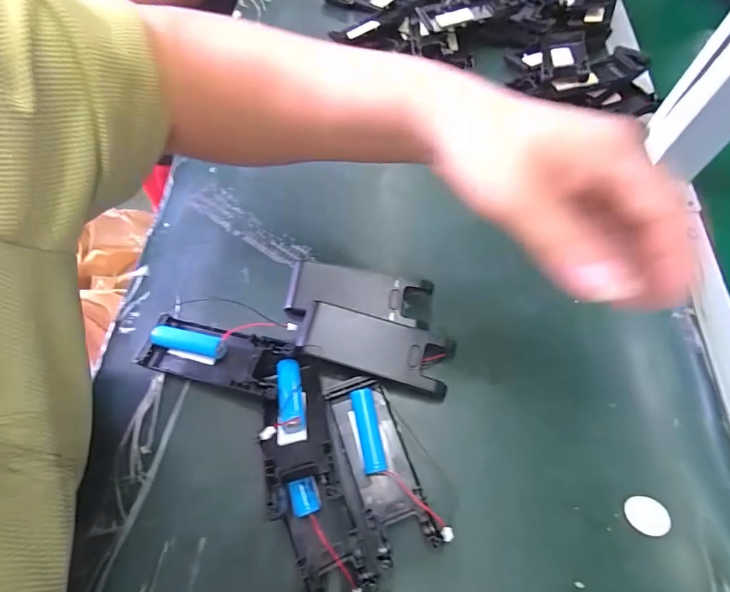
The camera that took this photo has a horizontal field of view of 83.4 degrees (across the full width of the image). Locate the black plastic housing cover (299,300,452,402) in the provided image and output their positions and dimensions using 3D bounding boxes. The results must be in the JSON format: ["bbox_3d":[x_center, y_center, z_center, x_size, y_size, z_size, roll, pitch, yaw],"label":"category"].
[{"bbox_3d":[0.006,0.036,0.274,0.101,0.019,0.037,14,65,9],"label":"black plastic housing cover"}]

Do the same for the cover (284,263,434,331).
[{"bbox_3d":[-0.005,0.001,0.293,0.100,0.018,0.038,8,64,6],"label":"cover"}]

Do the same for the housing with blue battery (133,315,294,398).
[{"bbox_3d":[-0.101,0.039,0.273,0.099,0.020,0.037,13,64,8],"label":"housing with blue battery"}]

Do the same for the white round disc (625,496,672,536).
[{"bbox_3d":[0.161,0.125,0.233,0.021,0.005,0.019,-2,63,1],"label":"white round disc"}]

